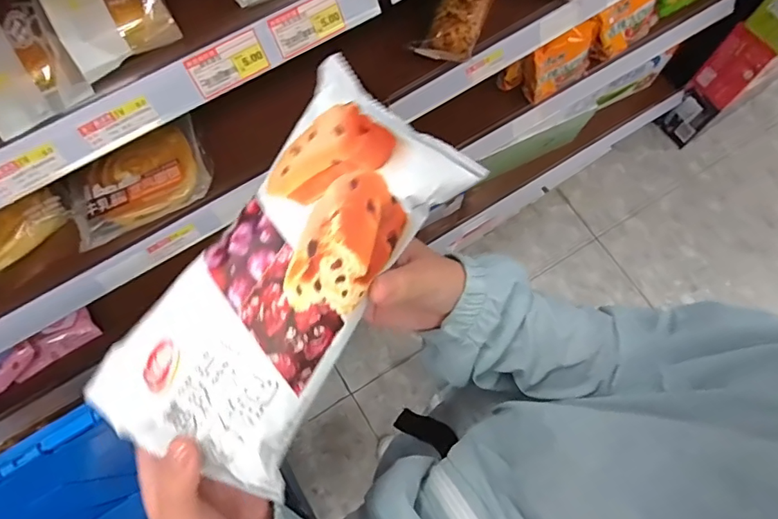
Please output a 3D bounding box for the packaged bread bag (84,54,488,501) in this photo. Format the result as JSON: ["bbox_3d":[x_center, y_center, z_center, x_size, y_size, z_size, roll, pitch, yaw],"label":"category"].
[{"bbox_3d":[-0.048,0.007,0.246,0.089,0.038,0.207,34,81,11],"label":"packaged bread bag"}]

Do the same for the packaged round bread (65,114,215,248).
[{"bbox_3d":[-0.319,-0.101,0.628,0.176,0.036,0.109,-25,74,-7],"label":"packaged round bread"}]

